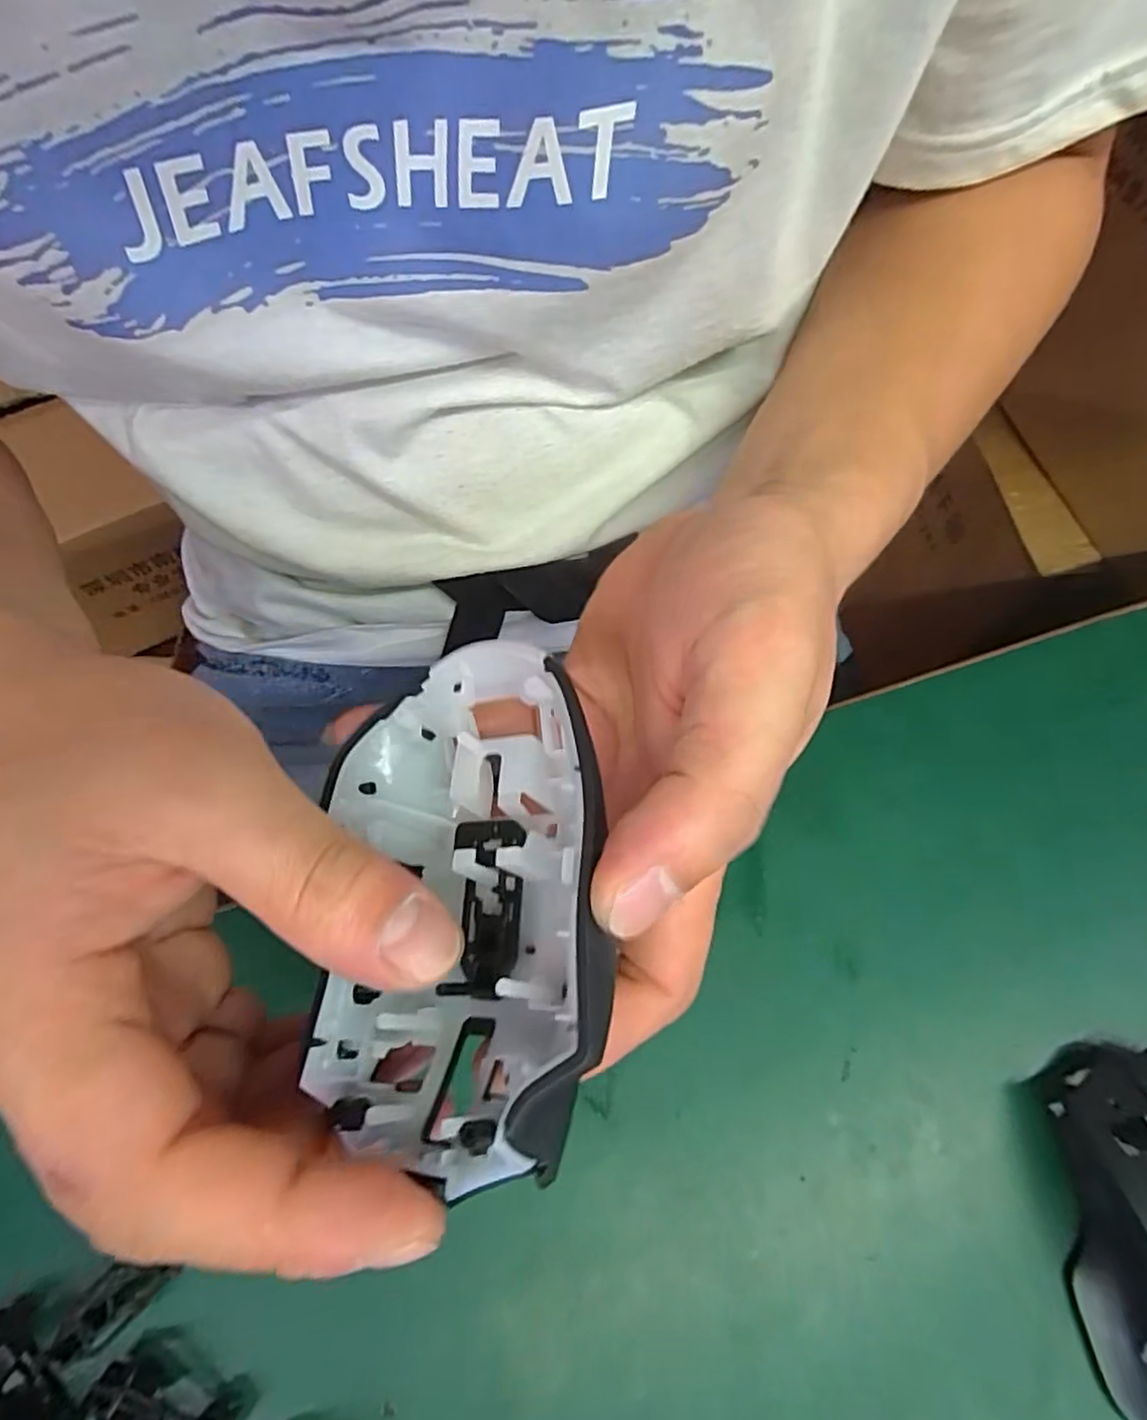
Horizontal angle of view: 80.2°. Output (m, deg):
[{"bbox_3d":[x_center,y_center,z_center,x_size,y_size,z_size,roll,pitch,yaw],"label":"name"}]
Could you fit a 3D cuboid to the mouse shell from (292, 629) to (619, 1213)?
[{"bbox_3d":[-0.027,0.039,0.159,0.064,0.053,0.113,-5,69,-3],"label":"mouse shell"}]

